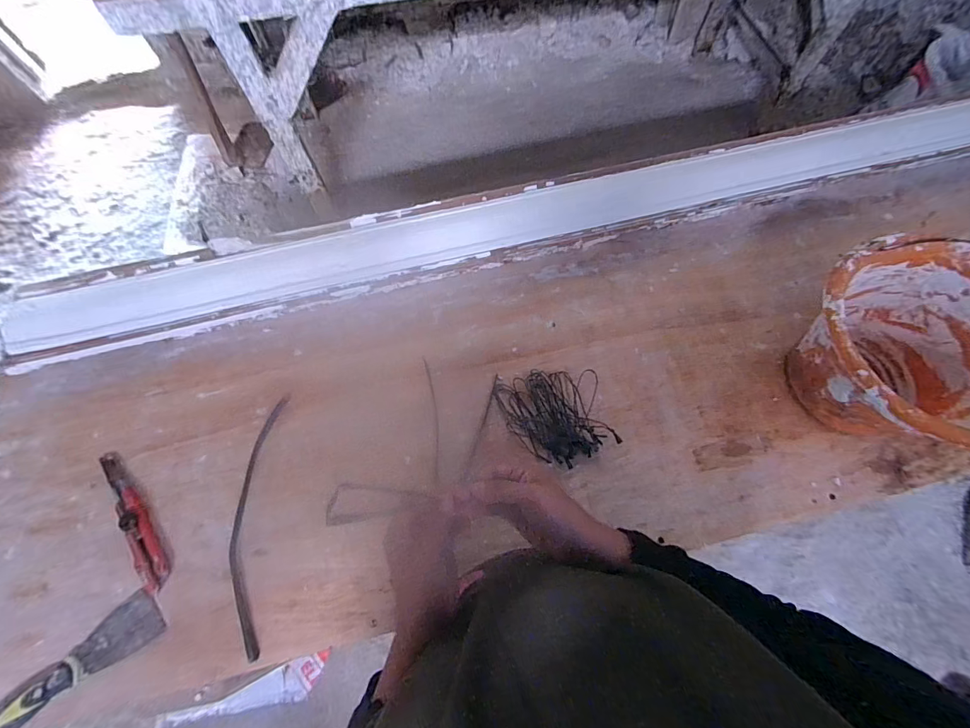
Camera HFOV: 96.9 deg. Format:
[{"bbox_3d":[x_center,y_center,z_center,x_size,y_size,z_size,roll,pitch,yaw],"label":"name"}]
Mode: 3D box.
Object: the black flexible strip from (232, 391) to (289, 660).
[{"bbox_3d":[-0.291,0.191,0.543,0.048,0.007,0.307,-5,67,-1],"label":"black flexible strip"}]

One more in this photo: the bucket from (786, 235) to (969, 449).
[{"bbox_3d":[0.506,-0.005,0.524,0.247,0.161,0.236,0,67,1],"label":"bucket"}]

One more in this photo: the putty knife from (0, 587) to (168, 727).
[{"bbox_3d":[-0.457,0.333,0.471,0.186,0.029,0.054,-36,71,-13],"label":"putty knife"}]

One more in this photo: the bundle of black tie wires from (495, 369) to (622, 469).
[{"bbox_3d":[0.095,0.069,0.586,0.126,0.013,0.132,-19,68,-7],"label":"bundle of black tie wires"}]

